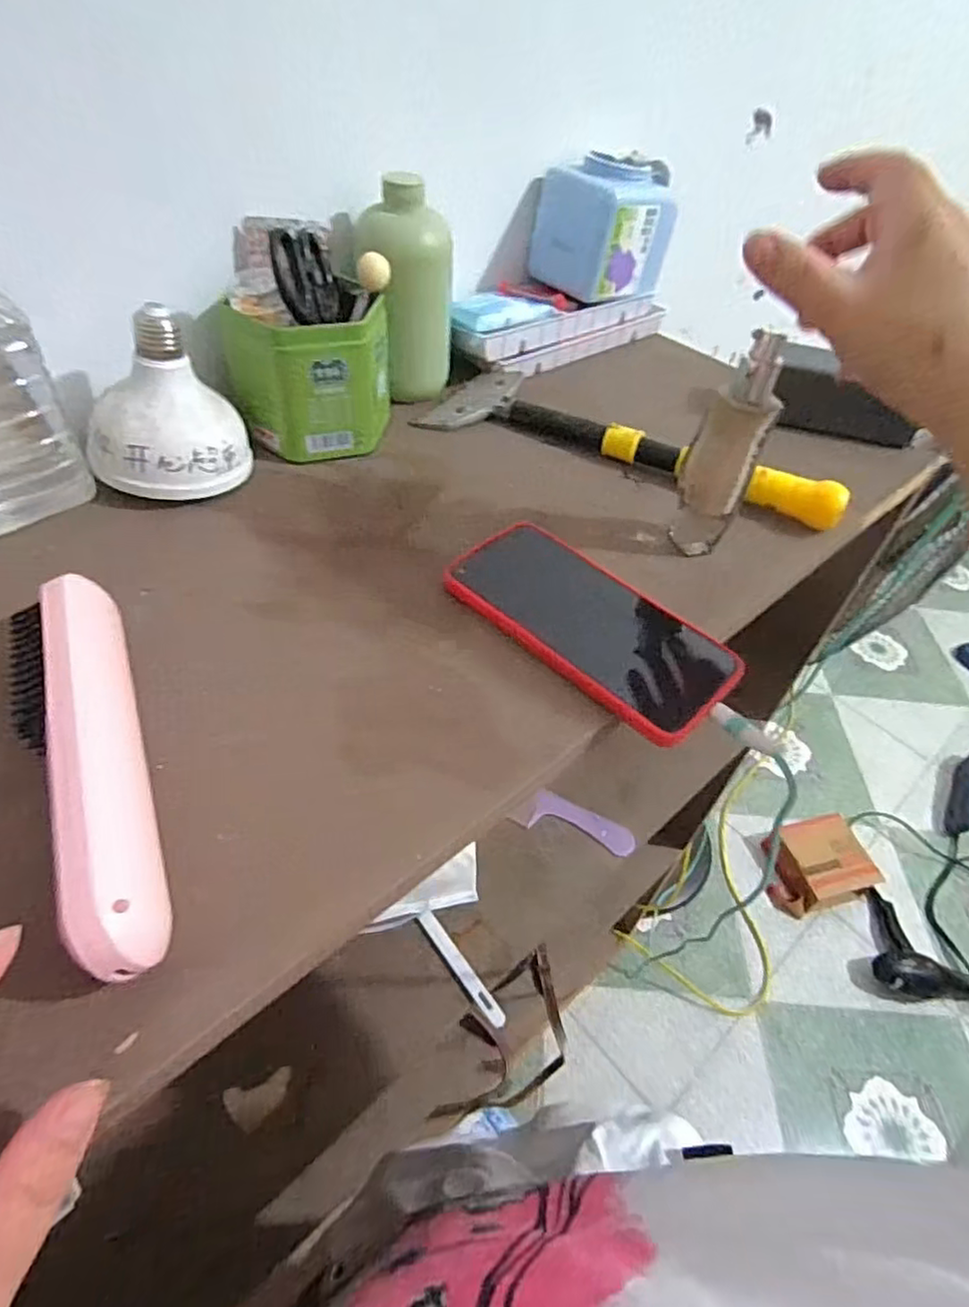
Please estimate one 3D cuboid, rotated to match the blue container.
[{"bbox_3d":[0.111,-0.382,0.582,0.102,0.087,0.088,-27,55,-27],"label":"blue container"}]

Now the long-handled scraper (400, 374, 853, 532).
[{"bbox_3d":[0.110,-0.168,0.495,0.308,0.025,0.089,18,48,11],"label":"long-handled scraper"}]

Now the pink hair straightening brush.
[{"bbox_3d":[-0.161,0.038,0.265,0.042,0.035,0.184,-21,53,-23],"label":"pink hair straightening brush"}]

